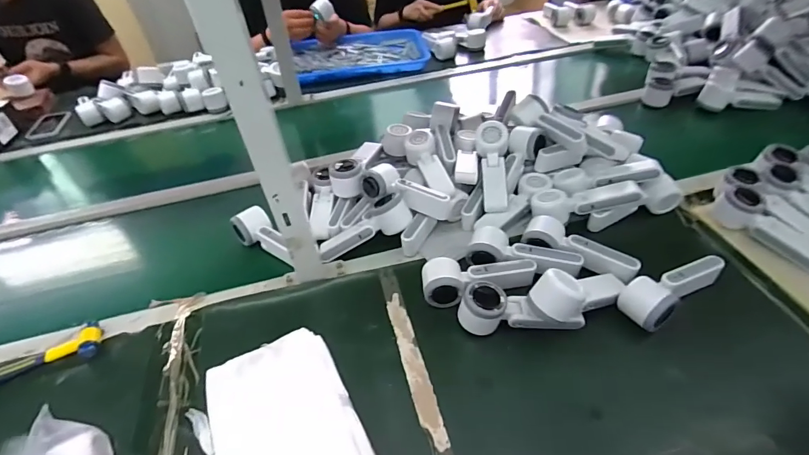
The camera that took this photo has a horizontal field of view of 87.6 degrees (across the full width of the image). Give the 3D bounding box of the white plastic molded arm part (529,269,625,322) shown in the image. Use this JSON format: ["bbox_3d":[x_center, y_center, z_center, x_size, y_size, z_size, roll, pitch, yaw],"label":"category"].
[{"bbox_3d":[0.239,0.087,0.573,0.141,0.052,0.049,0,38,-27],"label":"white plastic molded arm part"}]

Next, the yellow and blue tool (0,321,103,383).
[{"bbox_3d":[-0.558,0.207,0.589,0.242,0.024,0.051,-22,45,-17],"label":"yellow and blue tool"}]

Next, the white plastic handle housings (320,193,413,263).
[{"bbox_3d":[-0.070,-0.001,0.706,0.164,0.044,0.070,-31,45,2],"label":"white plastic handle housings"}]

